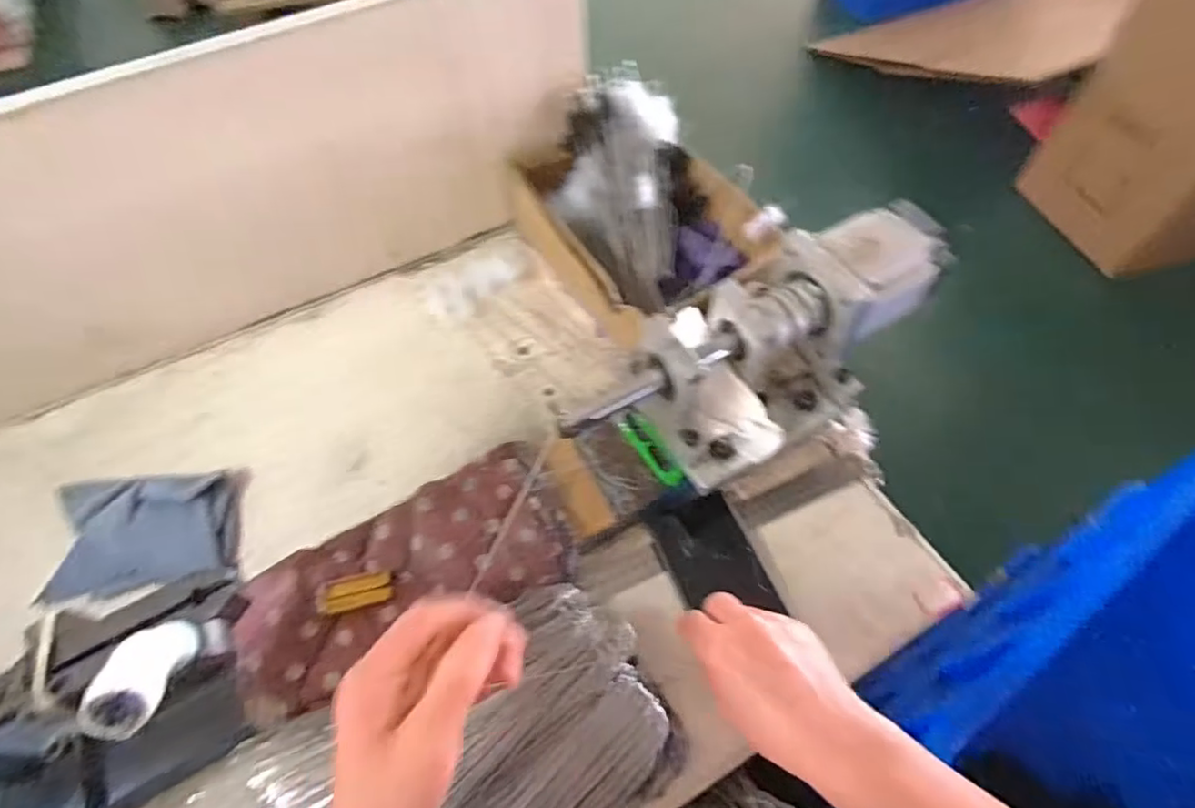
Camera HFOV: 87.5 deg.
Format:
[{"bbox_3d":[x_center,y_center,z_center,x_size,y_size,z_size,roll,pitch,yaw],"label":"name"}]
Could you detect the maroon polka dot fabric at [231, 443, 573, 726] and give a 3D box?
[{"bbox_3d":[-0.146,0.128,0.488,0.260,0.036,0.116,-25,60,-15],"label":"maroon polka dot fabric"}]

